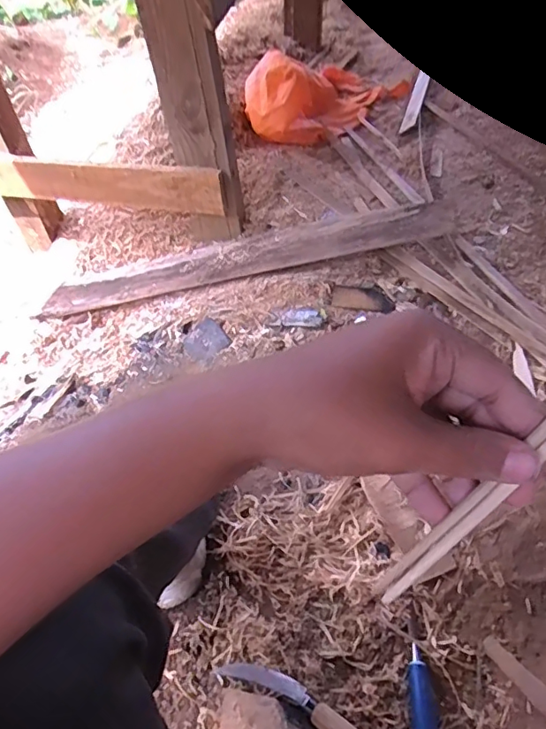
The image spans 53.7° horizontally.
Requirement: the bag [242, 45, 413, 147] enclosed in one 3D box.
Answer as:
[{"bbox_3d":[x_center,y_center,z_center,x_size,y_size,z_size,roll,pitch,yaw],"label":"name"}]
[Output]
[{"bbox_3d":[0.151,-0.762,1.494,0.277,0.182,0.570,27,43,23],"label":"bag"}]

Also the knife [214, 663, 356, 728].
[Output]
[{"bbox_3d":[0.030,0.357,0.556,0.202,0.020,0.038,13,51,40],"label":"knife"}]

